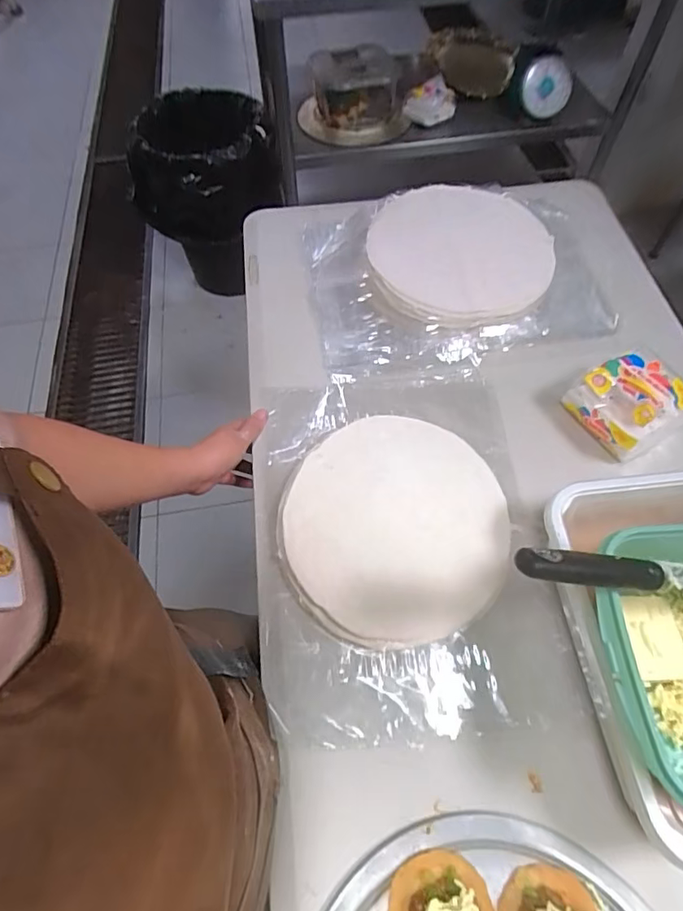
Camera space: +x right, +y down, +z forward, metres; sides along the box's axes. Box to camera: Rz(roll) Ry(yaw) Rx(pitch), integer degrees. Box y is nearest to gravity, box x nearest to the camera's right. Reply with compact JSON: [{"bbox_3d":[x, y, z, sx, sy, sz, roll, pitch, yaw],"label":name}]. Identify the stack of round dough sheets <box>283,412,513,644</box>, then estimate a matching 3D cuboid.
[{"bbox_3d":[0.059,0.071,0.551,0.236,0.019,0.252,39,67,20],"label":"stack of round dough sheets"}]

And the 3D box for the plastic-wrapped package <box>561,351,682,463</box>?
[{"bbox_3d":[0.340,-0.064,0.604,0.097,0.069,0.106,-27,63,-15],"label":"plastic-wrapped package"}]

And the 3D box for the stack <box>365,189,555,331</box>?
[{"bbox_3d":[0.161,-0.290,0.704,0.246,0.054,0.260,-18,61,-10],"label":"stack"}]

